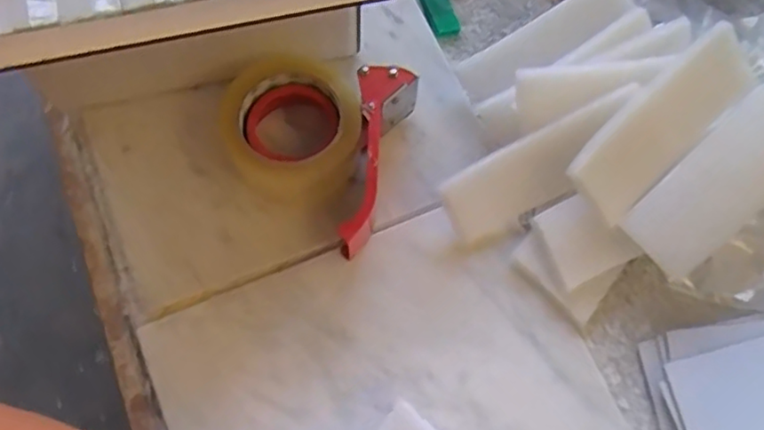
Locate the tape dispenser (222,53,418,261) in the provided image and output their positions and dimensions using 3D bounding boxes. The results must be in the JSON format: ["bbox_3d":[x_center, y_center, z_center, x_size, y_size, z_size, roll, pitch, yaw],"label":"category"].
[{"bbox_3d":[-0.058,-0.060,0.496,0.144,0.060,0.135,22,71,4],"label":"tape dispenser"}]

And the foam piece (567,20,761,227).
[{"bbox_3d":[0.216,-0.070,0.483,0.165,0.013,0.065,-41,108,-5],"label":"foam piece"}]

